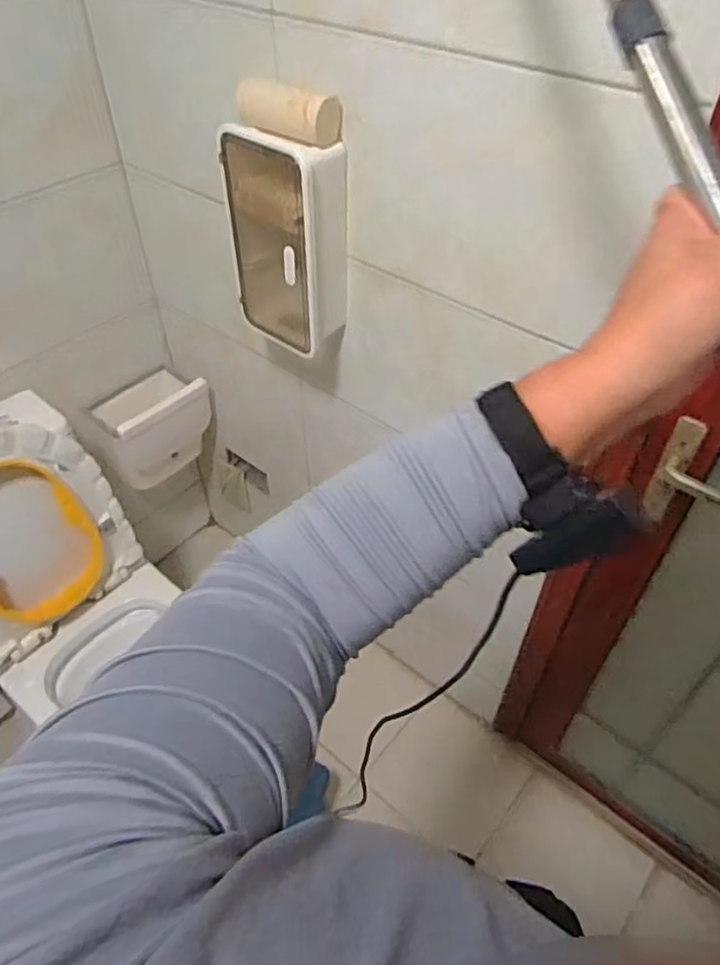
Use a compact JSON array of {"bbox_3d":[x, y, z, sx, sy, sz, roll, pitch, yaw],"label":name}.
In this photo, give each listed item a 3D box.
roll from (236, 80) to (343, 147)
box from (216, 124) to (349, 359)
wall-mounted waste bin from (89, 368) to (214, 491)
[{"bbox_3d":[-0.104,-0.516,0.896,0.154,0.061,0.056,28,52,24],"label":"roll"},{"bbox_3d":[-0.119,-0.378,1.024,0.190,0.325,0.102,29,53,25],"label":"box"},{"bbox_3d":[-0.495,-0.125,1.576,0.258,0.231,0.178,-35,56,-29],"label":"wall-mounted waste bin"}]

